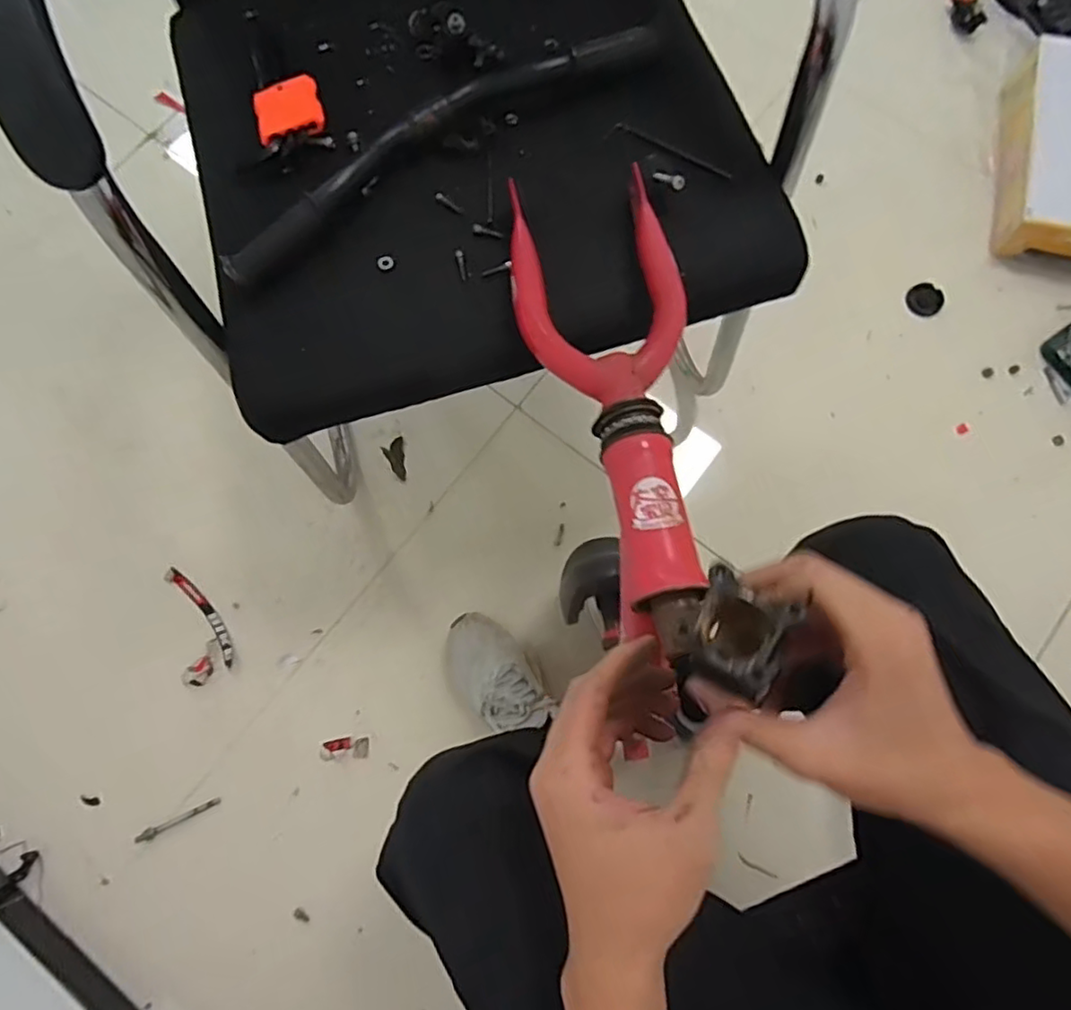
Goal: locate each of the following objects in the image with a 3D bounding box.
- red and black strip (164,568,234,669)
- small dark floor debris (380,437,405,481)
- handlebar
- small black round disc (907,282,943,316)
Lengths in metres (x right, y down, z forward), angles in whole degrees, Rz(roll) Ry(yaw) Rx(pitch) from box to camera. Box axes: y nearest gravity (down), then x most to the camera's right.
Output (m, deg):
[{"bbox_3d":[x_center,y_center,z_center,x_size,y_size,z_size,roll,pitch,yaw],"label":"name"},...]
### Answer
[{"bbox_3d":[-0.472,0.156,0.914,0.026,0.008,0.165,-39,82,-6],"label":"red and black strip"},{"bbox_3d":[-0.211,-0.068,0.966,0.030,0.009,0.065,-12,80,-2],"label":"small dark floor debris"},{"bbox_3d":[-0.074,-0.299,0.515,0.398,0.026,0.062,-32,79,-7],"label":"handlebar"},{"bbox_3d":[0.614,-0.324,1.011,0.053,0.010,0.053,0,77,0],"label":"small black round disc"}]

